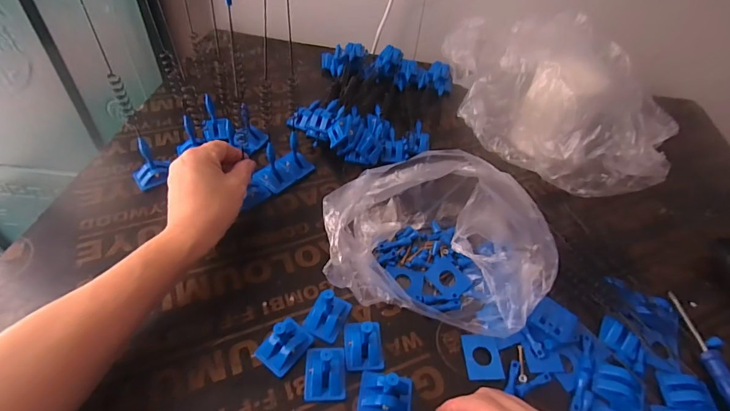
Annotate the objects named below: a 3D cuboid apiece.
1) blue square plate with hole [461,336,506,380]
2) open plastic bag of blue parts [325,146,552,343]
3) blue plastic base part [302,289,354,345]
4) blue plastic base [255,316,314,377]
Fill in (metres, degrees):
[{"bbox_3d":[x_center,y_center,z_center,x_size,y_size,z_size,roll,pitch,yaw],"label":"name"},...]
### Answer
[{"bbox_3d":[0.108,0.139,0.362,0.033,0.004,0.041,2,48,-5],"label":"blue square plate with hole"},{"bbox_3d":[0.075,0.024,0.382,0.213,0.122,0.144,7,47,-1],"label":"open plastic bag of blue parts"},{"bbox_3d":[-0.034,0.095,0.361,0.033,0.042,0.042,23,49,14],"label":"blue plastic base part"},{"bbox_3d":[-0.069,0.114,0.337,0.033,0.046,0.044,31,52,20],"label":"blue plastic base"}]

